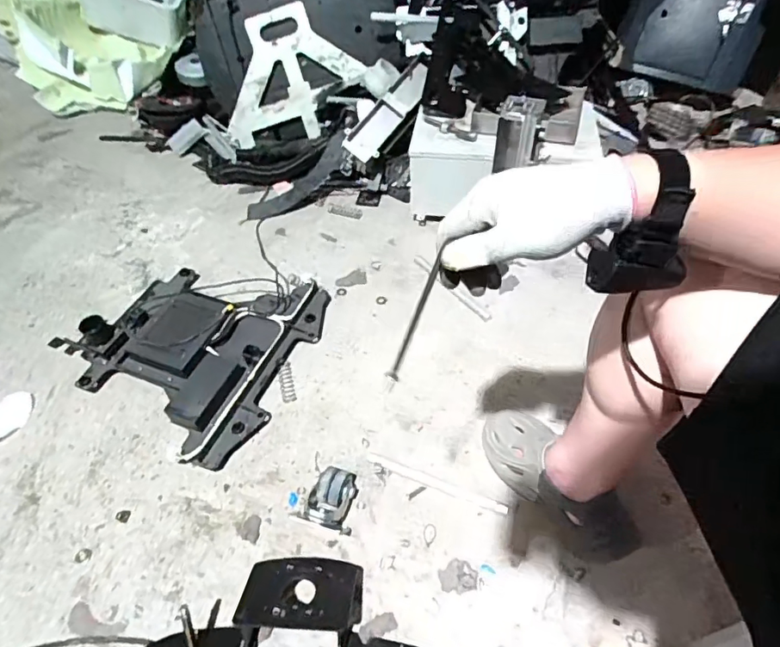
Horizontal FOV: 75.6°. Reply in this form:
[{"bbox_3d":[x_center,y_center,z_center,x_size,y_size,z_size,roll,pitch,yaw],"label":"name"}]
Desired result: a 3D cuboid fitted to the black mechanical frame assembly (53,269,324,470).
[{"bbox_3d":[-0.415,0.008,1.074,0.489,0.096,0.455,22,57,19],"label":"black mechanical frame assembly"}]

